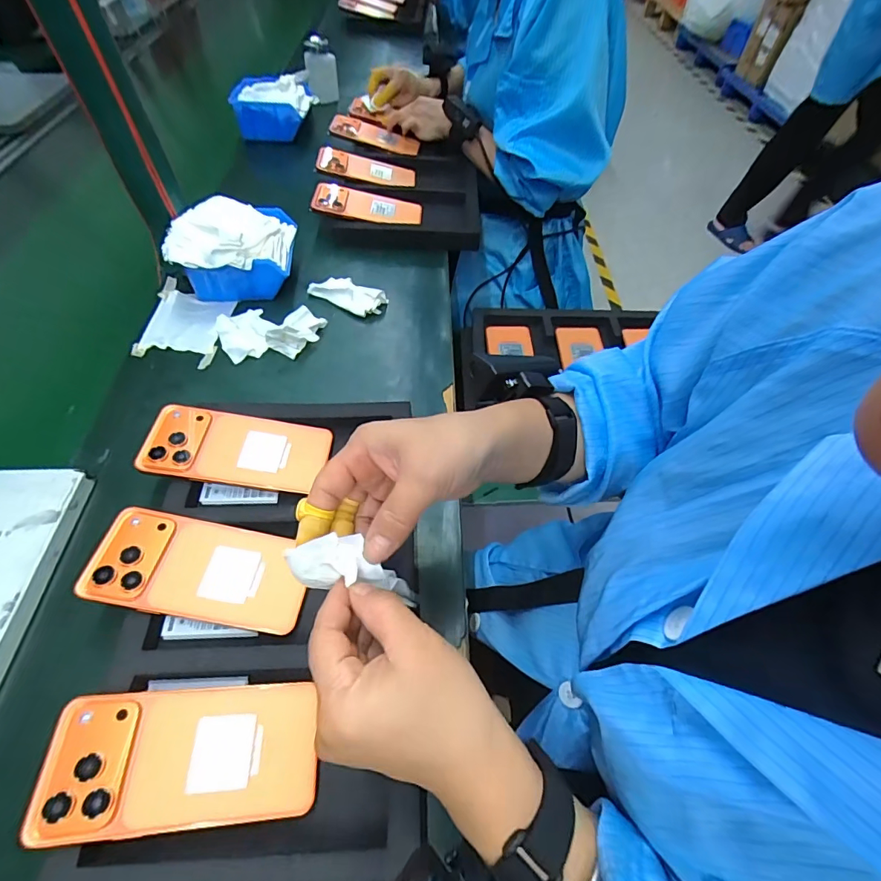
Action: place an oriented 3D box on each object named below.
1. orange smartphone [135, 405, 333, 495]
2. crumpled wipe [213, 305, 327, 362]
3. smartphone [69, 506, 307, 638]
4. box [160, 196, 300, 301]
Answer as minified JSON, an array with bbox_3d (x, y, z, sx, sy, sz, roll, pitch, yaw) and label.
[{"bbox_3d":[-0.191,0.006,0.427,0.160,0.007,0.076,9,57,-10],"label":"orange smartphone"},{"bbox_3d":[-0.214,-0.134,0.547,0.125,0.027,0.080,8,54,4],"label":"crumpled wipe"},{"bbox_3d":[-0.189,0.102,0.358,0.158,0.006,0.076,12,55,-6],"label":"smartphone"},{"bbox_3d":[-0.266,-0.247,0.586,0.139,0.087,0.133,-3,55,-4],"label":"box"}]

